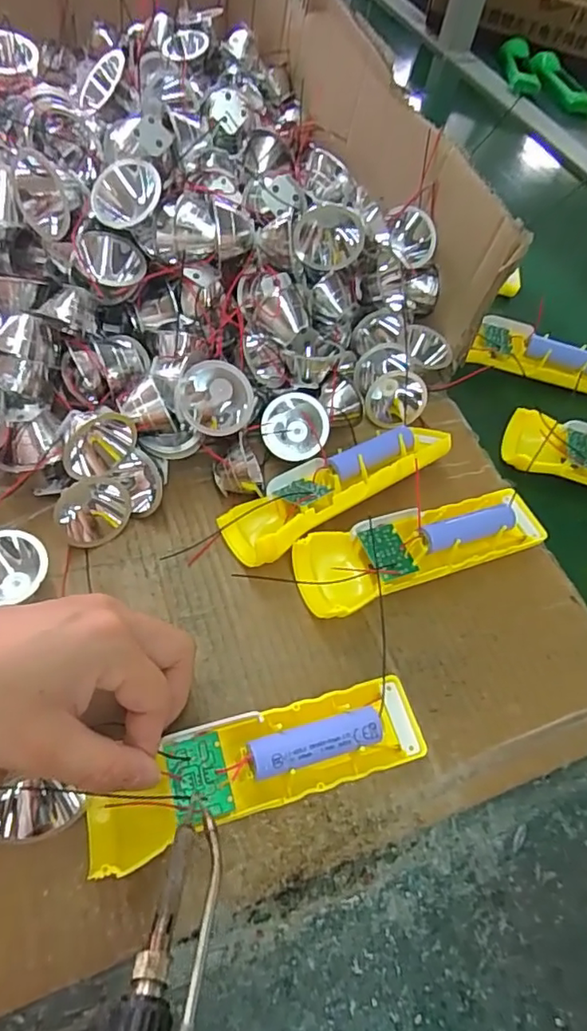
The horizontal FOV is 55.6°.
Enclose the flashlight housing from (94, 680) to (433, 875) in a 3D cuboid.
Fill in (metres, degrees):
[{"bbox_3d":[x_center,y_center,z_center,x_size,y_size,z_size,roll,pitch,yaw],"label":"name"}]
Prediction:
[{"bbox_3d":[-0.013,0.113,0.258,0.156,0.023,0.043,-11,59,-21],"label":"flashlight housing"}]

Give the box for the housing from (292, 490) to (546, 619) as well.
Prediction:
[{"bbox_3d":[0.076,0.021,0.334,0.153,0.030,0.046,-13,60,-17],"label":"housing"}]

